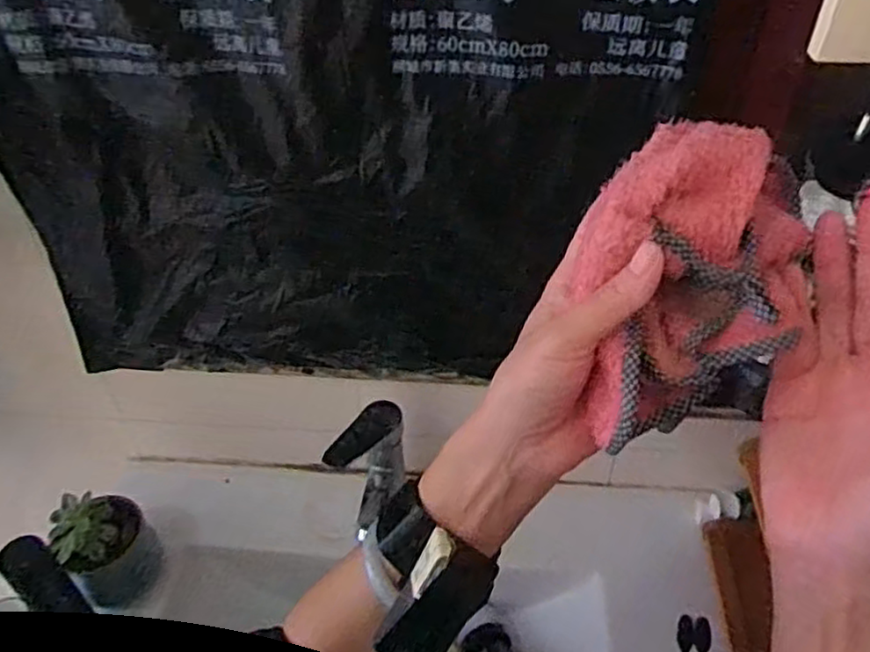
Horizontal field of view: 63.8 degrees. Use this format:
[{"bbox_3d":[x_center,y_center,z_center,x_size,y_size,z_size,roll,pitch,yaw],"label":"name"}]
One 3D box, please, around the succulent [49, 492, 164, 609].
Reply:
[{"bbox_3d":[-0.341,0.235,0.737,0.088,0.118,0.071,-26,49,-24],"label":"succulent"}]

